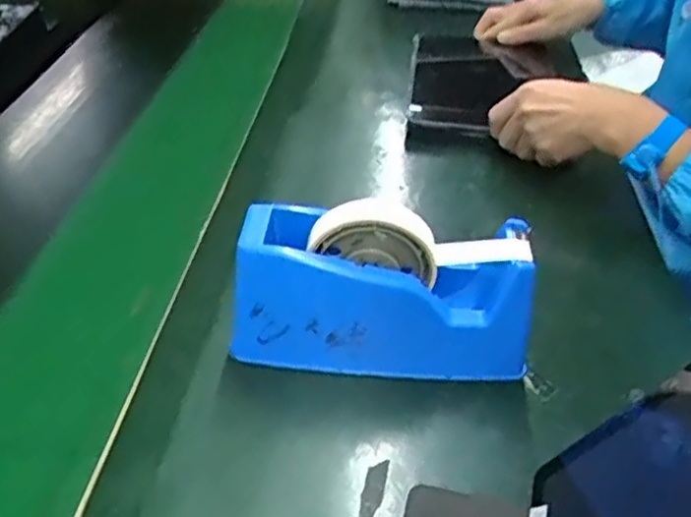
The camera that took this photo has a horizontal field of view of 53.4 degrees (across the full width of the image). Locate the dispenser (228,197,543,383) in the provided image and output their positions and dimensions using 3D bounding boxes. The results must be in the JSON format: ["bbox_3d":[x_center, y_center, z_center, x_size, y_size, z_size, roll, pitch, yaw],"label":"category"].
[{"bbox_3d":[0.029,0.021,0.467,0.199,0.106,0.084,6,39,7],"label":"dispenser"}]

